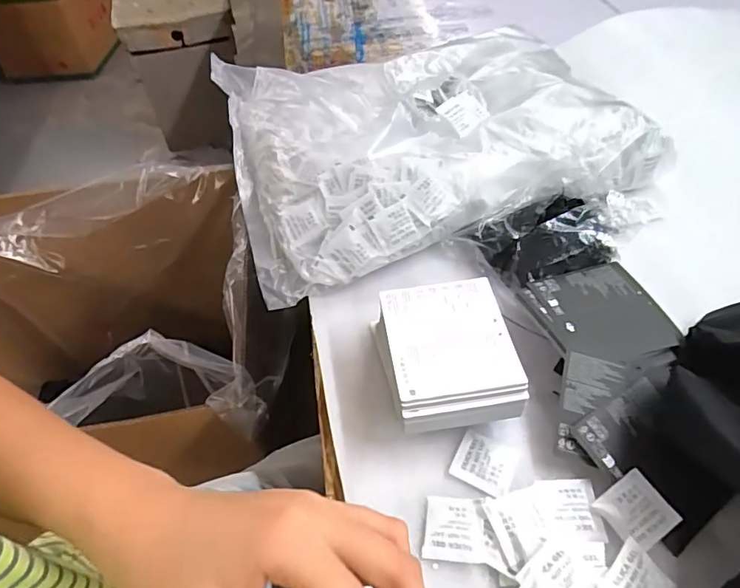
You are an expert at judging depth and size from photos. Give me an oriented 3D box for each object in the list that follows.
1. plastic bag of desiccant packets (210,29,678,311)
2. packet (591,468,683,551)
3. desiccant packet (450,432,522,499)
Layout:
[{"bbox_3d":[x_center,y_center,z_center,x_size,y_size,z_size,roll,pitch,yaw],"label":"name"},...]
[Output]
[{"bbox_3d":[0.073,-0.194,0.578,0.457,0.070,0.385,-14,50,-8],"label":"plastic bag of desiccant packets"},{"bbox_3d":[0.180,0.147,0.337,0.041,0.006,0.041,-37,68,-4],"label":"packet"},{"bbox_3d":[0.086,0.125,0.372,0.041,0.004,0.041,22,54,21],"label":"desiccant packet"}]

